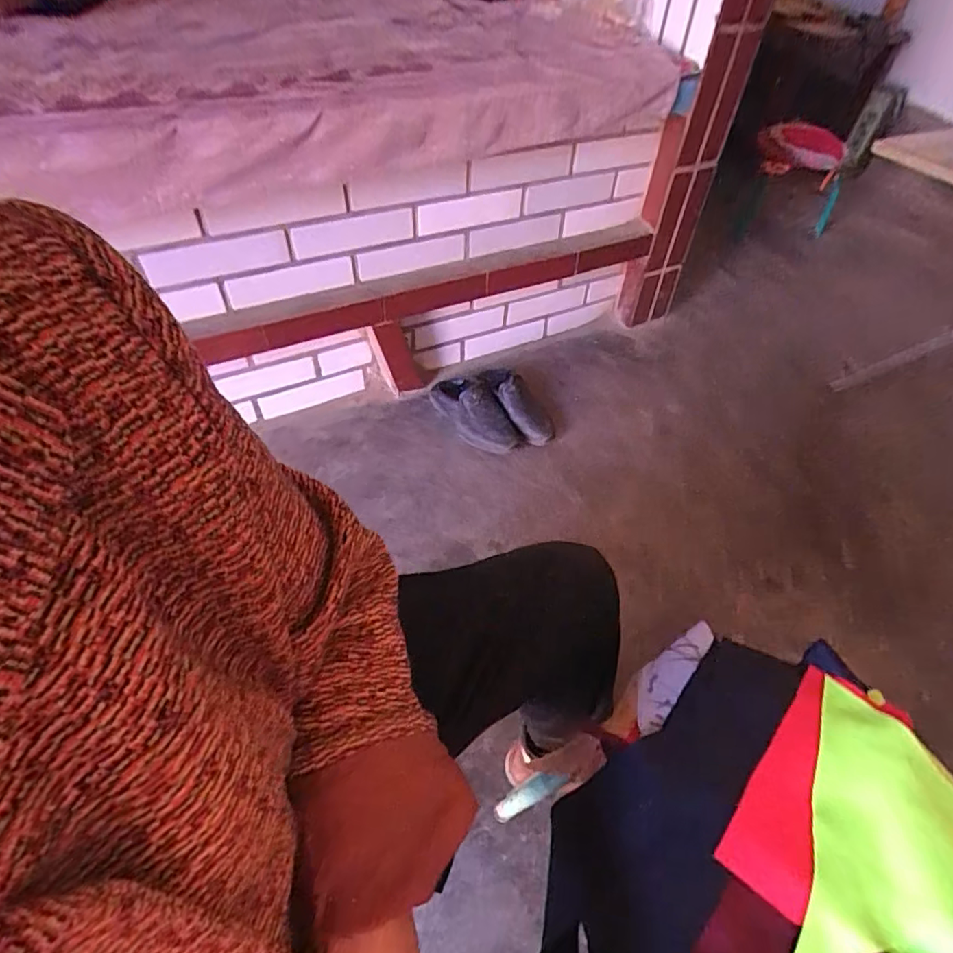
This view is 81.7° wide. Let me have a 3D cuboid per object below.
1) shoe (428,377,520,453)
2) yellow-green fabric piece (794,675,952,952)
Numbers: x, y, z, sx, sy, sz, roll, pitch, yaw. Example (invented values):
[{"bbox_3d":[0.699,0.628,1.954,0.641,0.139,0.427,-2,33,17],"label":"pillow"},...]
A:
[{"bbox_3d":[-0.012,-0.152,1.210,0.111,0.067,0.239,-26,56,-23],"label":"shoe"},{"bbox_3d":[0.282,0.249,0.357,0.120,0.018,0.194,25,53,16],"label":"yellow-green fabric piece"}]

